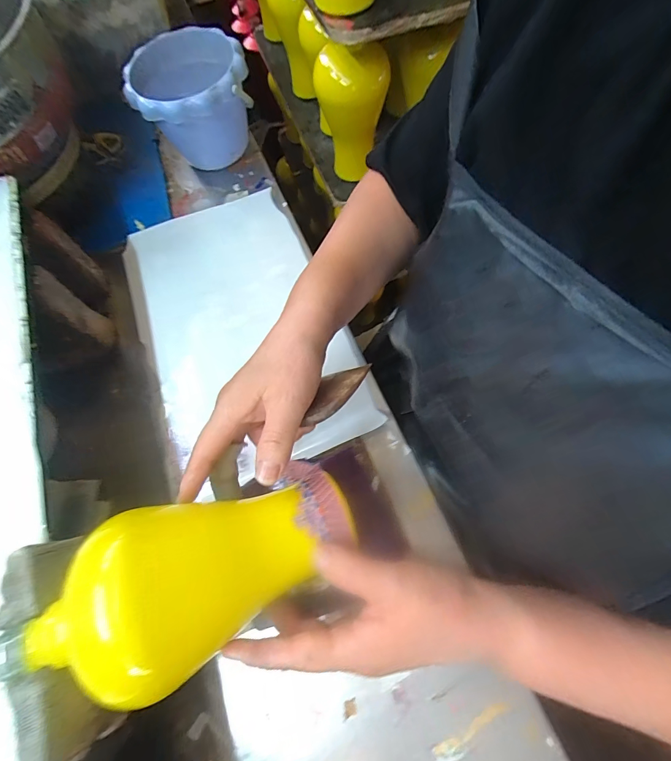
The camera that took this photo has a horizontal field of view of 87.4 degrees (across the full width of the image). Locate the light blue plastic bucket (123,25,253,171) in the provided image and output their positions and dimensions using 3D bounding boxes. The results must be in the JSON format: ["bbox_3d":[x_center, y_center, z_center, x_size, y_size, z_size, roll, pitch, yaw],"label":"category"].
[{"bbox_3d":[-0.199,-0.391,0.508,0.157,0.126,0.164,-1,68,3],"label":"light blue plastic bucket"}]

